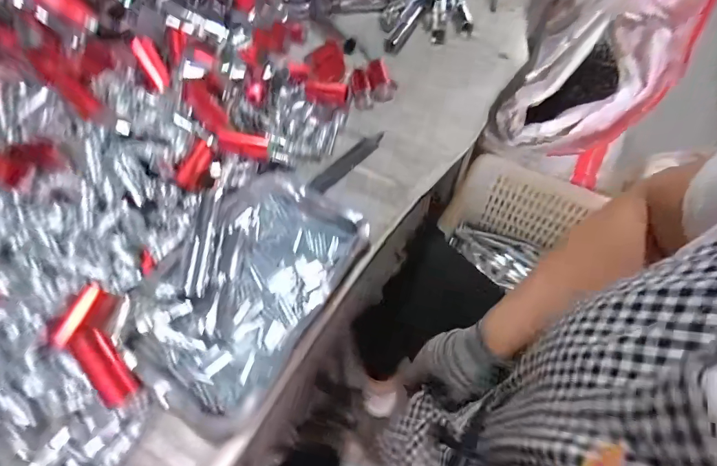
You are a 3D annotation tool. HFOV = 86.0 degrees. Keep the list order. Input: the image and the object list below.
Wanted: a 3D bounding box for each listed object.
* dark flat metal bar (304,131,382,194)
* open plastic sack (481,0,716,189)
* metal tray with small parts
[{"bbox_3d":[-0.015,-0.097,0.532,0.126,0.006,0.027,-40,64,-8],"label":"dark flat metal bar"},{"bbox_3d":[0.475,-0.330,0.777,0.263,0.399,0.346,28,61,17],"label":"open plastic sack"},{"bbox_3d":[-0.124,0.047,0.412,0.182,0.026,0.258,27,61,17],"label":"metal tray with small parts"}]

